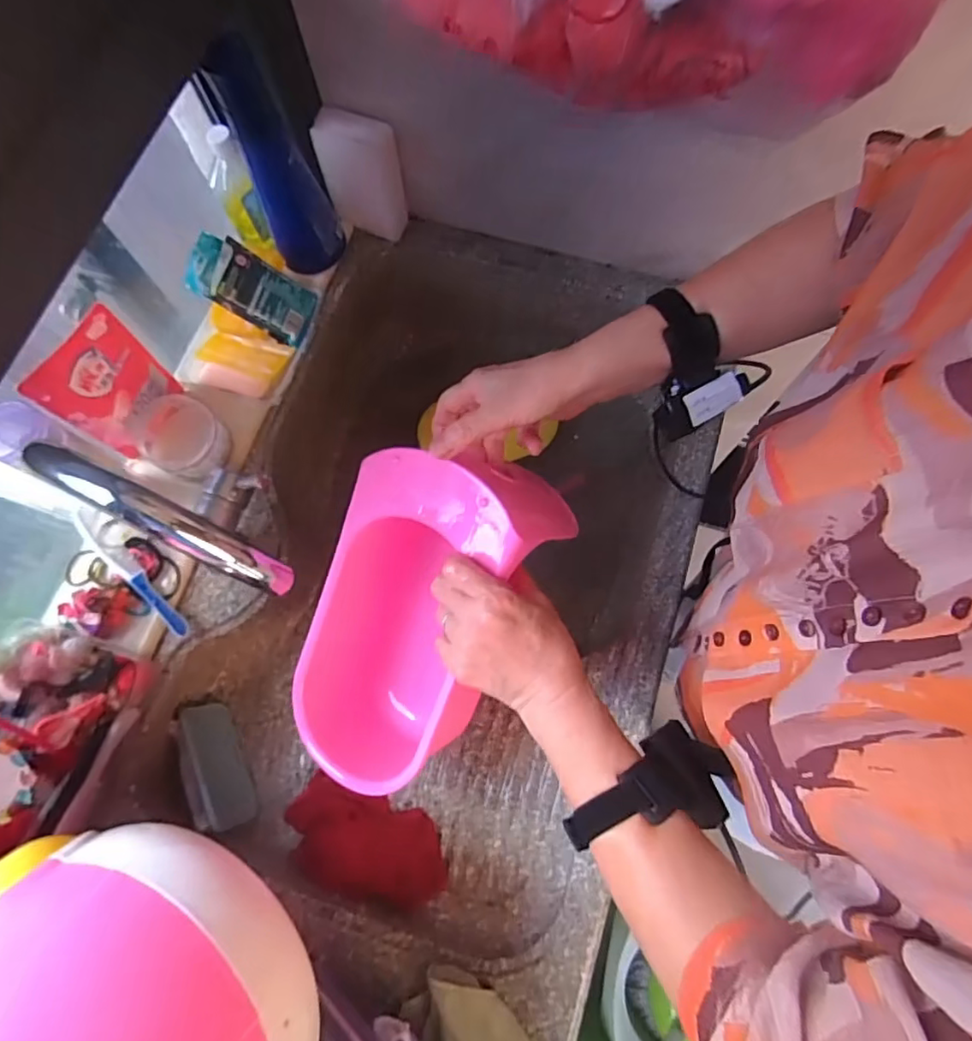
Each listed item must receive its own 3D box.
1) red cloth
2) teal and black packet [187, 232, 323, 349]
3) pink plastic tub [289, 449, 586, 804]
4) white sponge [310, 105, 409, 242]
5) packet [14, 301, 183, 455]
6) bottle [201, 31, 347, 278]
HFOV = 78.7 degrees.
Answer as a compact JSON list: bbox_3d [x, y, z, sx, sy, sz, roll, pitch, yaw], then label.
[{"bbox_3d":[-0.128,0.341,0.628,0.175,0.028,0.087,16,74,7],"label":"red cloth"},{"bbox_3d":[-0.273,-0.273,0.700,0.139,0.021,0.072,25,80,-29],"label":"teal and black packet"},{"bbox_3d":[-0.059,0.079,0.524,0.161,0.115,0.300,31,102,20],"label":"pink plastic tub"},{"bbox_3d":[-0.148,-0.420,0.737,0.091,0.151,0.038,10,73,5],"label":"white sponge"},{"bbox_3d":[-0.392,-0.140,0.628,0.029,0.144,0.111,32,76,11],"label":"packet"},{"bbox_3d":[-0.226,-0.392,0.655,0.076,0.244,0.060,-18,73,-4],"label":"bottle"}]

